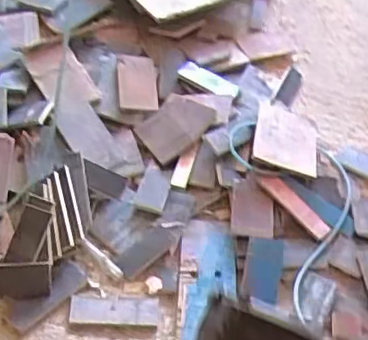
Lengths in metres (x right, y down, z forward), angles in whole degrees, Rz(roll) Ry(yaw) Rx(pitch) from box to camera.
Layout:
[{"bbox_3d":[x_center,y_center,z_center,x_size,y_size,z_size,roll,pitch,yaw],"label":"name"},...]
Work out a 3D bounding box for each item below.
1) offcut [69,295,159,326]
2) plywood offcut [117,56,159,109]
[{"bbox_3d":[-0.143,0.288,1.337,0.179,0.018,0.064,3,50,-3],"label":"offcut"},{"bbox_3d":[-0.117,-0.220,1.639,0.103,0.015,0.140,-2,80,-6],"label":"plywood offcut"}]

